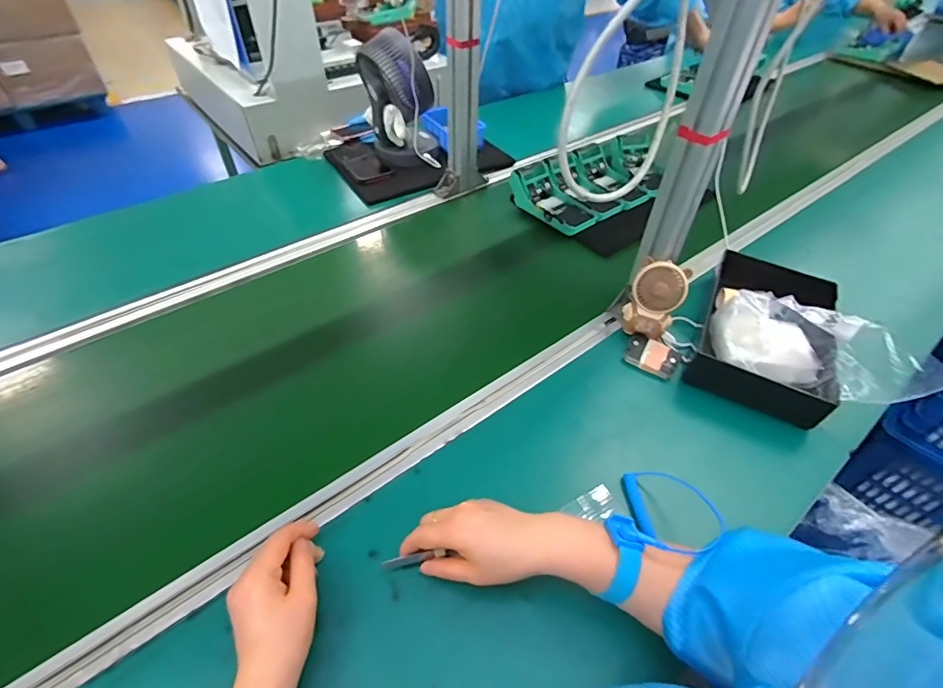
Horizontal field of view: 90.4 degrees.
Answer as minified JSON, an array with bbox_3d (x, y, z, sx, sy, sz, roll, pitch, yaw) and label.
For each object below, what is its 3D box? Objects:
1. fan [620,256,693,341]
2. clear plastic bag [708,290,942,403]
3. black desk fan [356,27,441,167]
[{"bbox_3d":[0.247,-0.054,0.637,0.066,0.100,0.059,23,50,19],"label":"fan"},{"bbox_3d":[0.430,0.003,0.589,0.224,0.081,0.135,23,50,18],"label":"clear plastic bag"},{"bbox_3d":[-0.138,-0.465,0.916,0.144,0.223,0.153,-5,47,-7],"label":"black desk fan"}]

